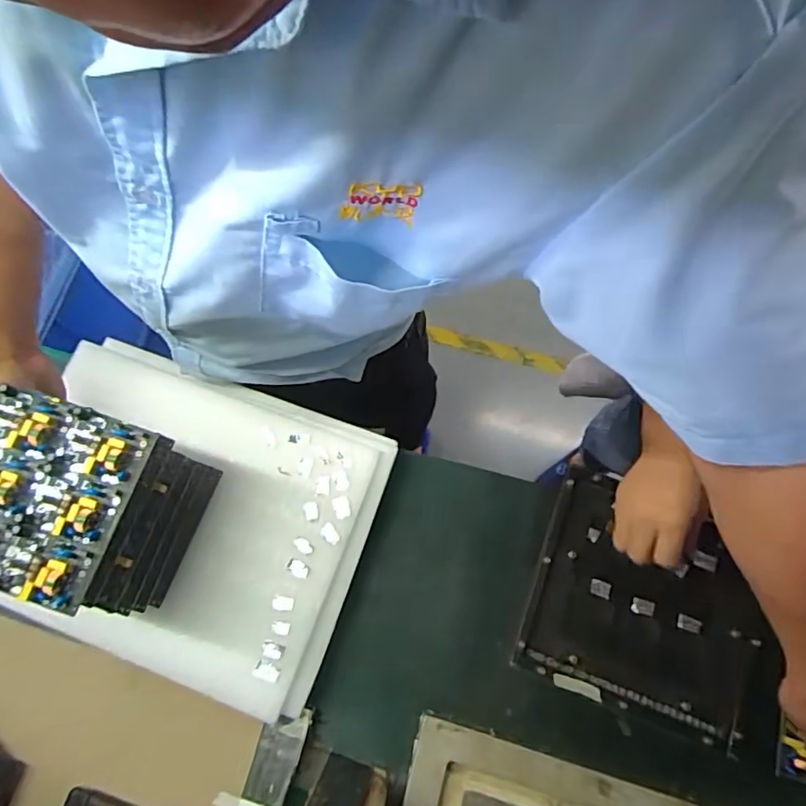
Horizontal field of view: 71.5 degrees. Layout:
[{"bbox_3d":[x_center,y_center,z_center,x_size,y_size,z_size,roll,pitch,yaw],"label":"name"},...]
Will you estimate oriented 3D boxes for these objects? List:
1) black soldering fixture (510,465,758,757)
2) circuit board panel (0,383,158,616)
[{"bbox_3d":[0.240,0.198,0.558,0.213,0.020,0.203,20,74,9],"label":"black soldering fixture"},{"bbox_3d":[-0.273,0.067,0.414,0.125,0.025,0.138,18,74,8],"label":"circuit board panel"}]

